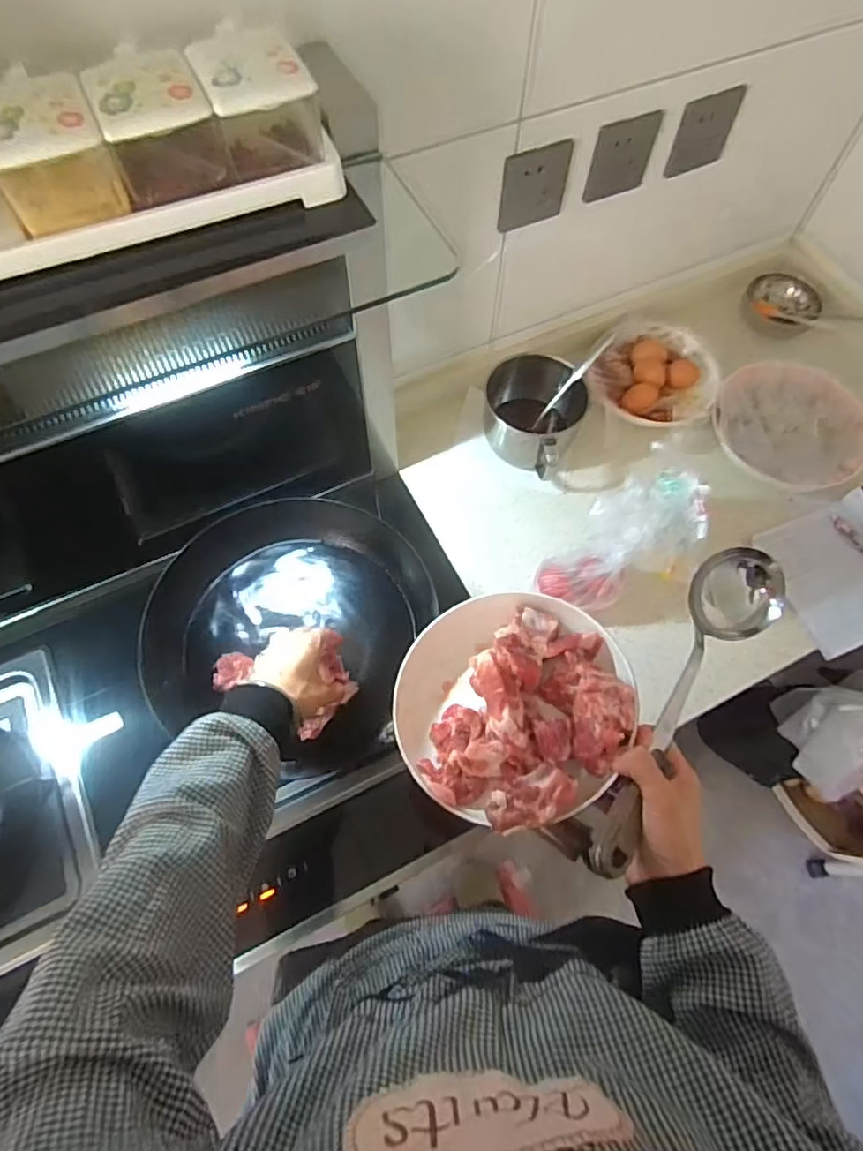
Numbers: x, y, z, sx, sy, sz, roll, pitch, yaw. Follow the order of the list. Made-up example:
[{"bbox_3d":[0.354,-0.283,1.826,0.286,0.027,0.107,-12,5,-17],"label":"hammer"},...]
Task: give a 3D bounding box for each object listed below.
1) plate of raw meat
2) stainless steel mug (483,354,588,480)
[{"bbox_3d":[0.069,0.107,0.513,0.197,0.069,0.197,-13,51,16],"label":"plate of raw meat"},{"bbox_3d":[0.144,-0.234,0.865,0.136,0.103,0.146,1,67,-2],"label":"stainless steel mug"}]

